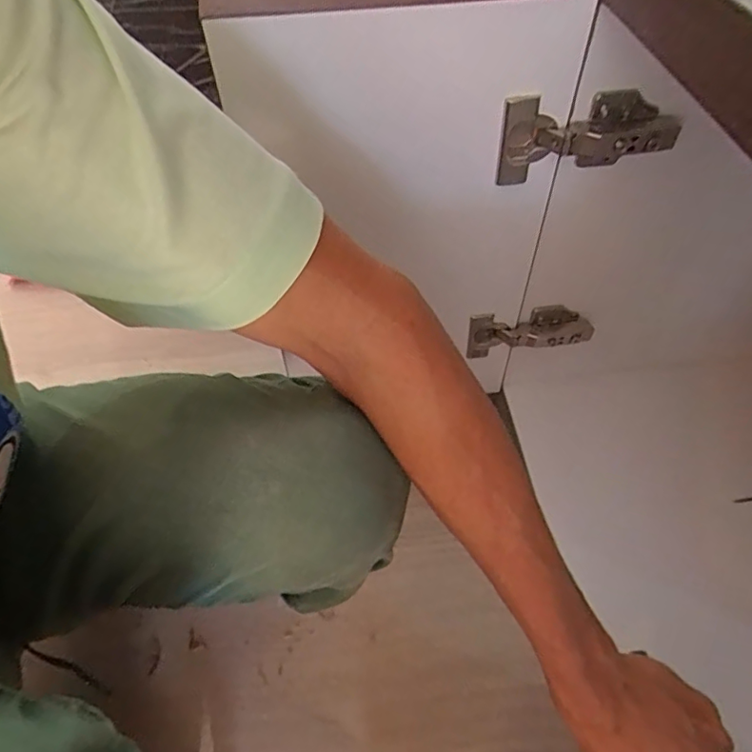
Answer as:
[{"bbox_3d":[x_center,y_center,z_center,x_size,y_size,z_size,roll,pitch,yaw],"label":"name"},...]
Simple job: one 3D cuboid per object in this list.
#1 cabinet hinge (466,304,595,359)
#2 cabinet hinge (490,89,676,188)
[{"bbox_3d":[0.152,-0.043,0.552,0.119,0.050,0.024,-3,52,1],"label":"cabinet hinge"},{"bbox_3d":[0.149,-0.172,0.396,0.119,0.058,0.030,-1,52,2],"label":"cabinet hinge"}]

